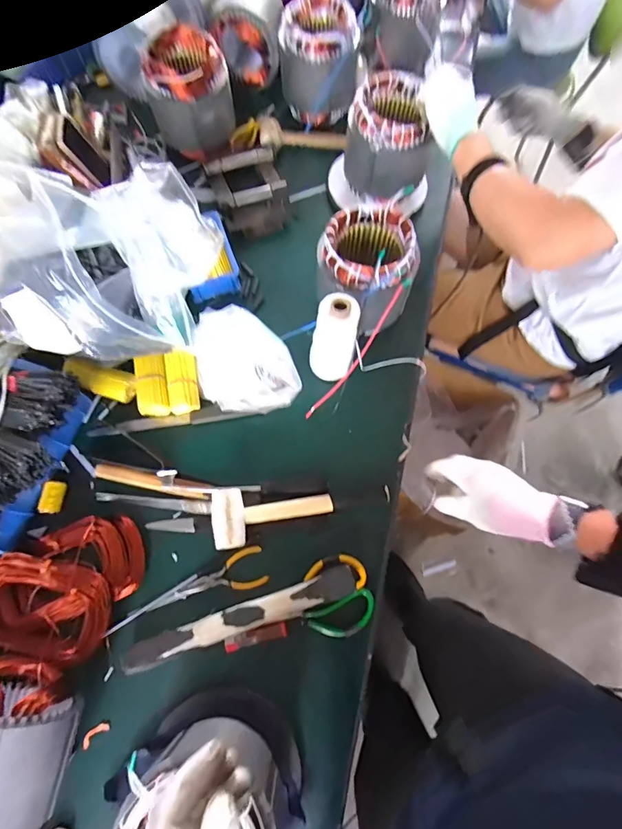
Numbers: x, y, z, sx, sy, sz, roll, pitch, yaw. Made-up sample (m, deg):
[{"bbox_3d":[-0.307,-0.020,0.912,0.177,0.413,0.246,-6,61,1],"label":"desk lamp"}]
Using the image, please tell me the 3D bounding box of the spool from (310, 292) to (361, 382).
[{"bbox_3d":[0.036,-0.111,0.639,0.064,0.148,0.062,1,71,-2],"label":"spool"}]

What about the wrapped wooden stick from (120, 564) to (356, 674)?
[{"bbox_3d":[-0.093,0.278,0.574,0.325,0.047,0.043,-18,73,-8],"label":"wrapped wooden stick"}]

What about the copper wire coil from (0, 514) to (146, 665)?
[{"bbox_3d":[-0.341,0.247,0.589,0.211,0.054,0.178,-15,72,-7],"label":"copper wire coil"}]

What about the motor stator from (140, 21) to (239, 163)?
[{"bbox_3d":[-0.238,-0.629,0.843,0.158,0.161,0.130,-22,73,-9],"label":"motor stator"}]

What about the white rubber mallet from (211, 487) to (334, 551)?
[{"bbox_3d":[-0.054,0.142,0.618,0.174,0.052,0.083,-9,72,-5],"label":"white rubber mallet"}]

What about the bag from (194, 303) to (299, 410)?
[{"bbox_3d":[-0.109,-0.079,0.683,0.146,0.075,0.175,-24,74,-10],"label":"bag"}]

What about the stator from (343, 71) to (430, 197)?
[{"bbox_3d":[0.137,-0.502,0.772,0.135,0.139,0.152,4,71,0],"label":"stator"}]

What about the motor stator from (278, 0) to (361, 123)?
[{"bbox_3d":[0.017,-0.739,0.881,0.155,0.152,0.143,1,71,-2],"label":"motor stator"}]

